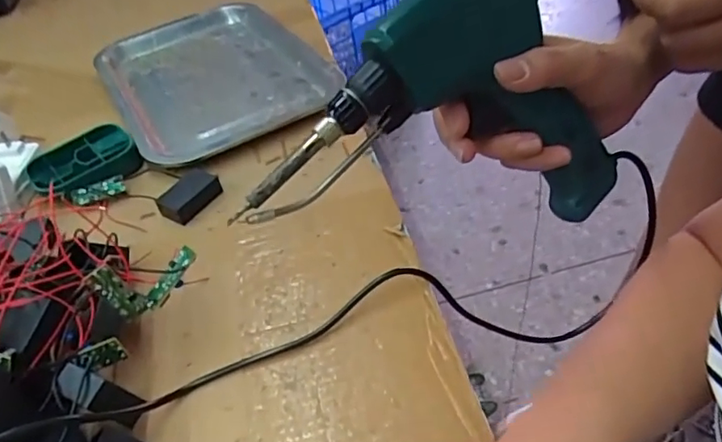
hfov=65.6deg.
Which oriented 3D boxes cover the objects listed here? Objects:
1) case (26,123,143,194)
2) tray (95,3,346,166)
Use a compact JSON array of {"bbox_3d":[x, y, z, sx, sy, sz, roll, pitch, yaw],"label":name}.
[{"bbox_3d":[-0.253,-0.054,0.510,0.091,0.018,0.075,-28,46,-18],"label":"case"},{"bbox_3d":[-0.168,-0.165,0.620,0.206,0.026,0.308,-27,46,-17],"label":"tray"}]

